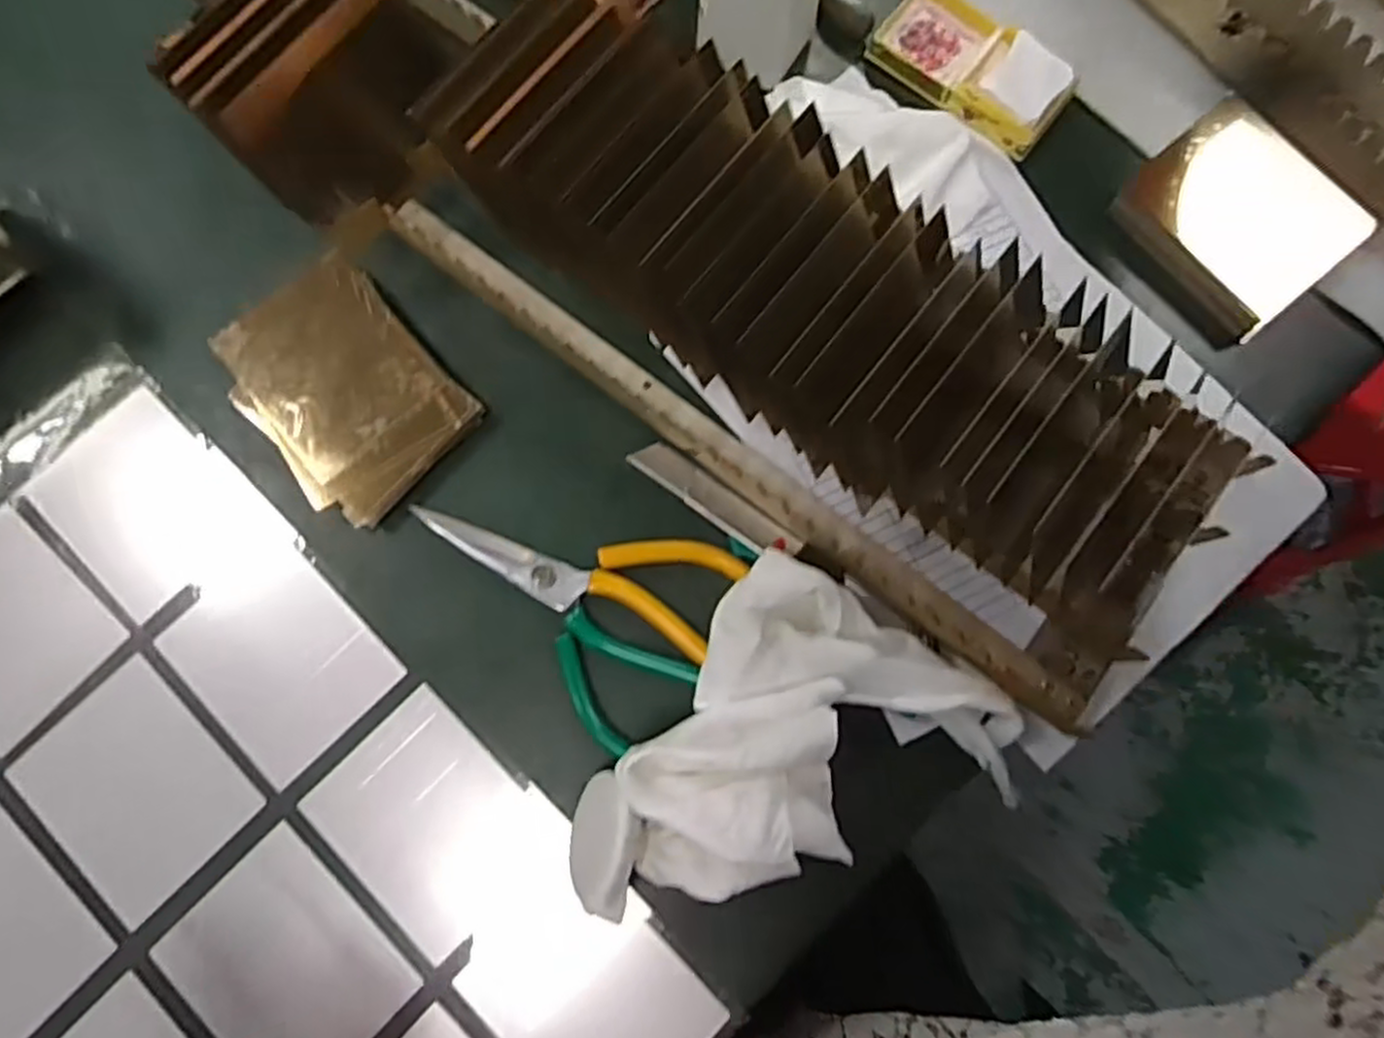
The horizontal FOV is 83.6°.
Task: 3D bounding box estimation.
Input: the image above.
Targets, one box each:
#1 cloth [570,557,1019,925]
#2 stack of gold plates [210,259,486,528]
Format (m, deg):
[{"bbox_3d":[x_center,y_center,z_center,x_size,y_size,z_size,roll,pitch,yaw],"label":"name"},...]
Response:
[{"bbox_3d":[0.056,0.122,0.344,0.164,0.047,0.165,36,81,6],"label":"cloth"},{"bbox_3d":[-0.178,-0.067,0.396,0.090,0.015,0.125,-42,82,-8],"label":"stack of gold plates"}]

